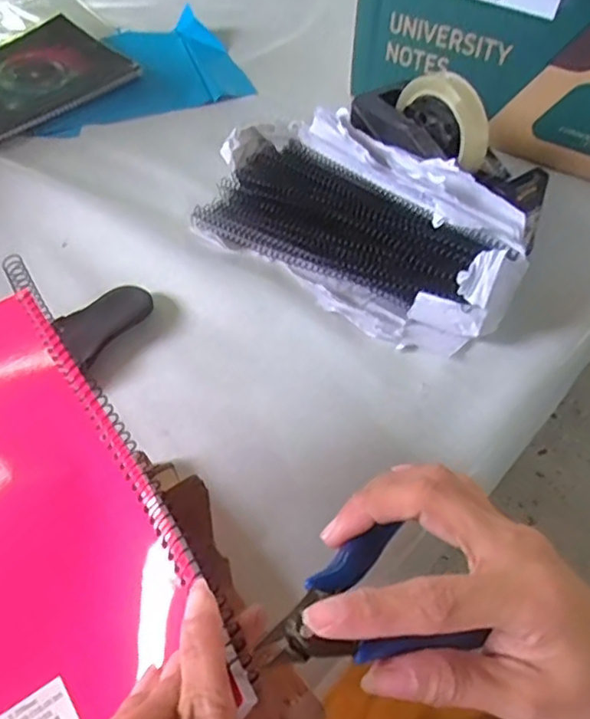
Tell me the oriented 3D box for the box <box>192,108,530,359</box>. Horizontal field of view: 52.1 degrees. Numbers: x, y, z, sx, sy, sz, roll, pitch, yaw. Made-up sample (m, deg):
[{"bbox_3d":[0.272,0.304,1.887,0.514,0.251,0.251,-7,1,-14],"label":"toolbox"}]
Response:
[{"bbox_3d":[0.044,-0.128,0.539,0.314,0.089,0.153,39,59,25],"label":"box"}]

